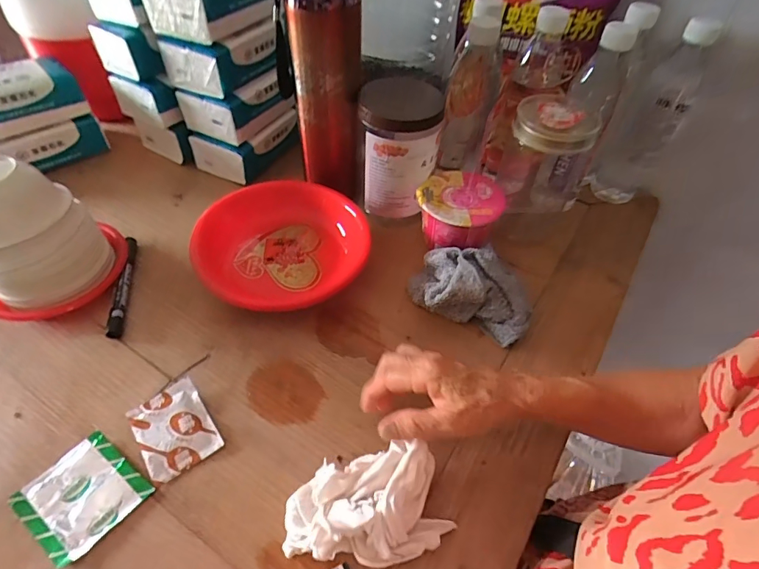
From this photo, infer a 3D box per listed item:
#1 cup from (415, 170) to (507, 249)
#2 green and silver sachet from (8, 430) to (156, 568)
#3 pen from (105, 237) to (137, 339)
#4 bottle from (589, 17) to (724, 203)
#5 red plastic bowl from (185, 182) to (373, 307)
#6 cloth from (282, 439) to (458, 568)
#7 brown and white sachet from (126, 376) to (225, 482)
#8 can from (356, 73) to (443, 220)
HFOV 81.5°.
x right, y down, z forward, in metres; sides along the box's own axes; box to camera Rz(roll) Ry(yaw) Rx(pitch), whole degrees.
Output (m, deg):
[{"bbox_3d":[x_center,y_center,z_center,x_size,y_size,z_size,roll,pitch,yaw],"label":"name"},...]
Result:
[{"bbox_3d":[0.093,-0.083,0.532,0.099,0.069,0.091,1,49,-1],"label":"cup"},{"bbox_3d":[-0.236,0.167,0.350,0.078,0.007,0.074,32,56,21],"label":"green and silver sachet"},{"bbox_3d":[-0.280,-0.002,0.481,0.014,0.019,0.138,-8,52,-10],"label":"pen"},{"bbox_3d":[0.341,-0.212,0.557,0.075,0.224,0.087,31,54,23],"label":"bottle"},{"bbox_3d":[-0.114,-0.052,0.518,0.192,0.049,0.183,2,51,-2],"label":"red plastic bowl"},{"bbox_3d":[-0.011,0.170,0.337,0.121,0.050,0.076,-8,52,-10],"label":"cloth"},{"bbox_3d":[-0.181,0.125,0.387,0.058,0.009,0.081,-29,58,-24],"label":"brown and white sachet"},{"bbox_3d":[0.023,-0.170,0.537,0.090,0.126,0.107,6,49,3],"label":"can"}]

